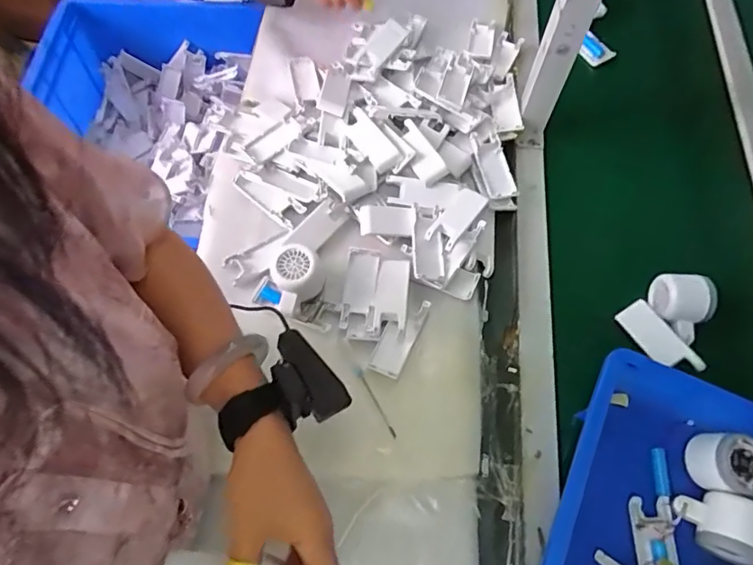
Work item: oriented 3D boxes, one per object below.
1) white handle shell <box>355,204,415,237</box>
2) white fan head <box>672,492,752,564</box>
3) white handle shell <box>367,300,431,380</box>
[{"bbox_3d":[0.010,-0.077,0.661,0.072,0.023,0.039,3,65,-1],"label":"white handle shell"},{"bbox_3d":[0.343,0.238,0.514,0.077,0.047,0.053,25,67,10],"label":"white fan head"},{"bbox_3d":[0.028,0.062,0.604,0.037,0.014,0.103,25,66,9],"label":"white handle shell"}]

